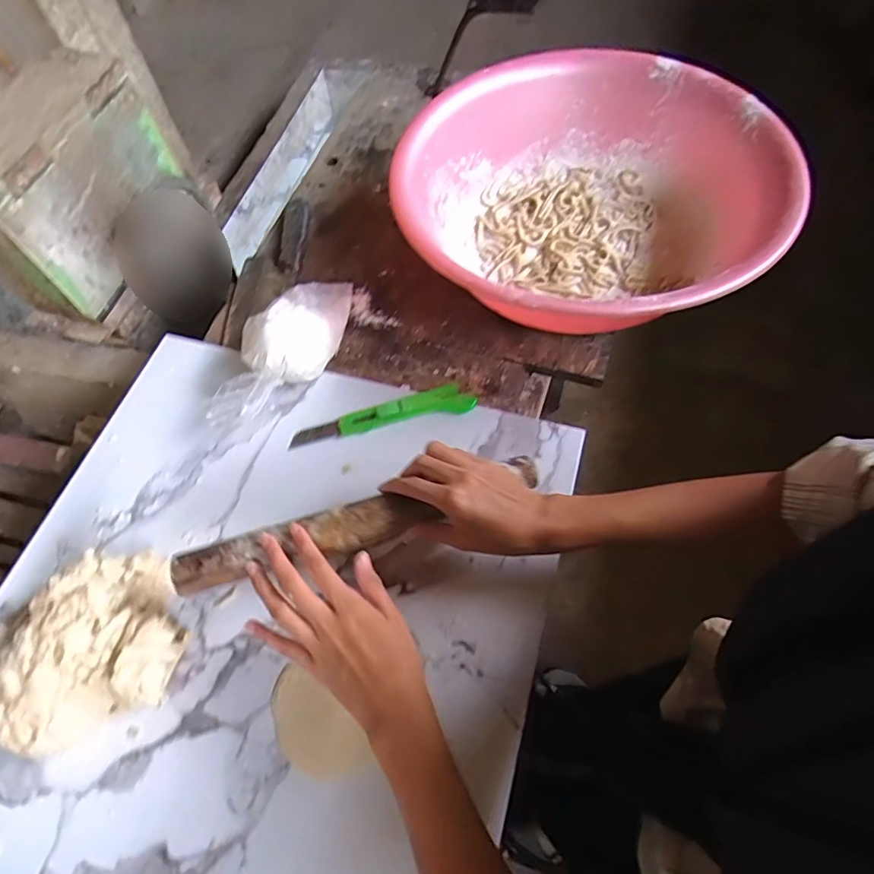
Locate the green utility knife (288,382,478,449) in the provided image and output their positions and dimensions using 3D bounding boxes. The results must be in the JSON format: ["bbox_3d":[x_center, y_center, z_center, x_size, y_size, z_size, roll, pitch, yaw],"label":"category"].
[{"bbox_3d":[-0.056,-0.024,0.543,0.190,0.015,0.038,-13,61,-5],"label":"green utility knife"}]

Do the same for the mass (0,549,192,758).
[{"bbox_3d":[-0.295,0.169,0.432,0.140,0.061,0.142,-24,63,-11],"label":"mass"}]

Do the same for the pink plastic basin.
[{"bbox_3d":[0.164,-0.266,0.598,0.402,0.124,0.401,-1,61,2],"label":"pink plastic basin"}]

